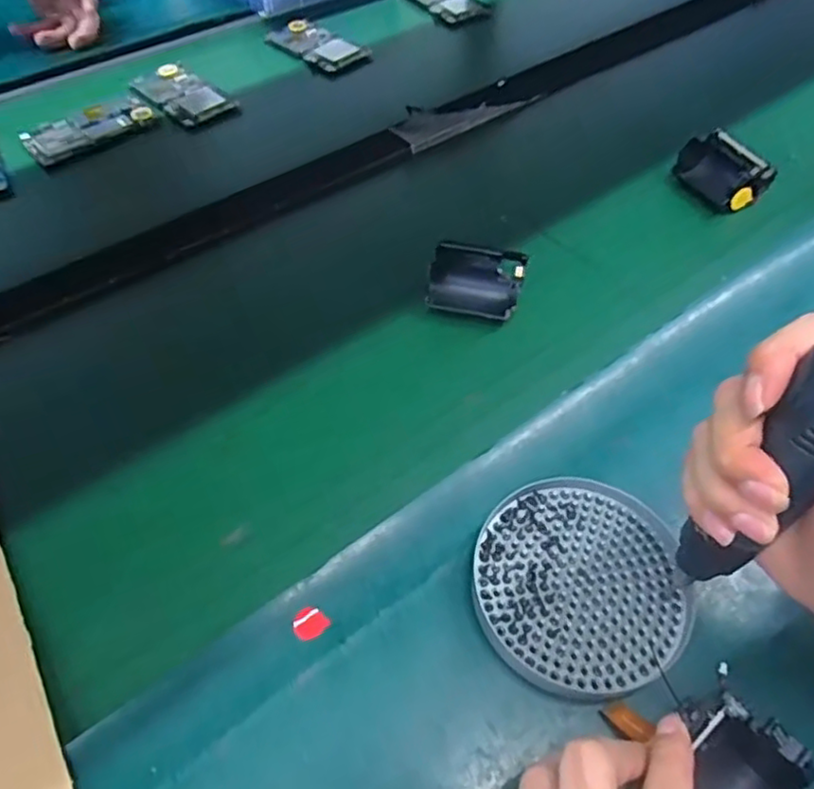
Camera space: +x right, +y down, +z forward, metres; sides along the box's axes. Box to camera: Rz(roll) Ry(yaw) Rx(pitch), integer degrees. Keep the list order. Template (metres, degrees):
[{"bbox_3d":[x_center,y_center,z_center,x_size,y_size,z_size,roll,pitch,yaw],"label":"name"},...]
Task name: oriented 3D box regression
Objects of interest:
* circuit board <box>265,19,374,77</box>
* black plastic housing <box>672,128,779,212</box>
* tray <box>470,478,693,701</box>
[{"bbox_3d":[-0.104,-0.404,0.749,0.107,0.007,0.071,37,61,24],"label":"circuit board"},{"bbox_3d":[0.274,-0.196,0.577,0.045,0.045,0.080,-20,56,-15],"label":"black plastic housing"},{"bbox_3d":[0.093,0.102,0.357,0.112,0.016,0.112,-14,54,-10],"label":"tray"}]

